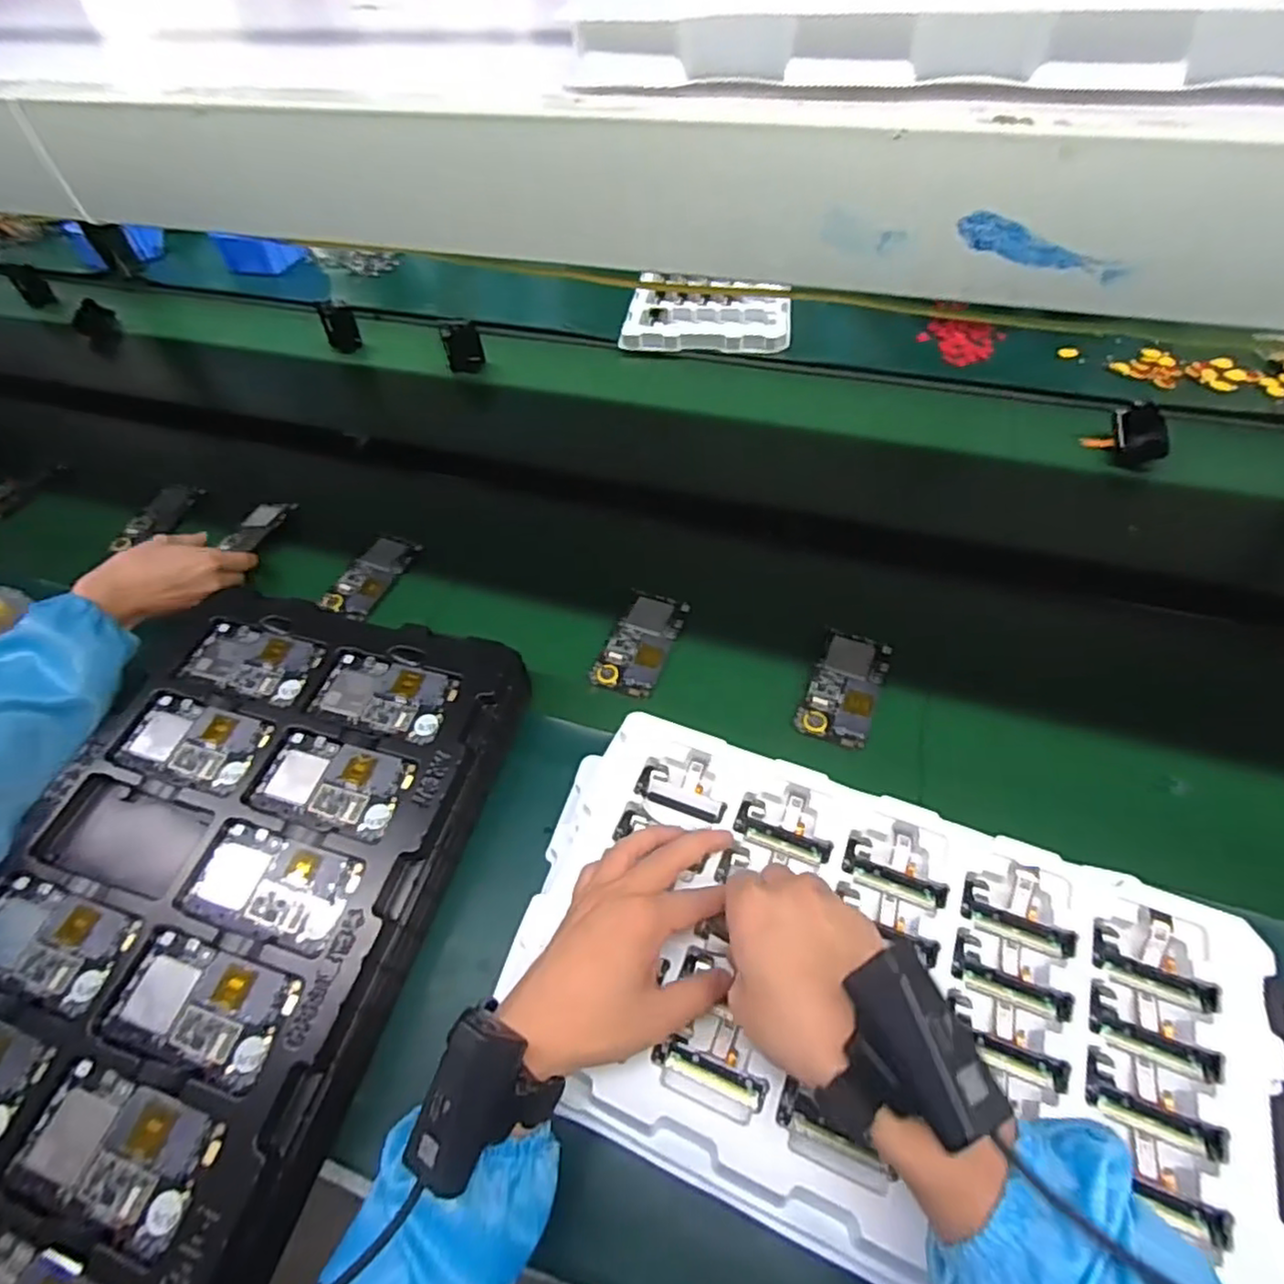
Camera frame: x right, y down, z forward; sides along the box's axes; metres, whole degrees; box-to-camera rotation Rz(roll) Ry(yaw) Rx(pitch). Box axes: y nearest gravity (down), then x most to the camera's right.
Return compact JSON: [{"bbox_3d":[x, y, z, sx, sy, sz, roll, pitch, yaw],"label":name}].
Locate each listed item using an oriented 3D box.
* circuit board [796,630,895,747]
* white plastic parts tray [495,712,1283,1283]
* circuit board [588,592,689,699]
[{"bbox_3d":[0.192,0.040,0.625,0.063,0.010,0.119,18,55,17],"label":"circuit board"},{"bbox_3d":[0.137,0.219,0.416,0.445,0.038,0.255,17,55,17],"label":"white plastic parts tray"},{"bbox_3d":[-0.001,-0.001,0.671,0.061,0.011,0.121,17,55,17],"label":"circuit board"}]

